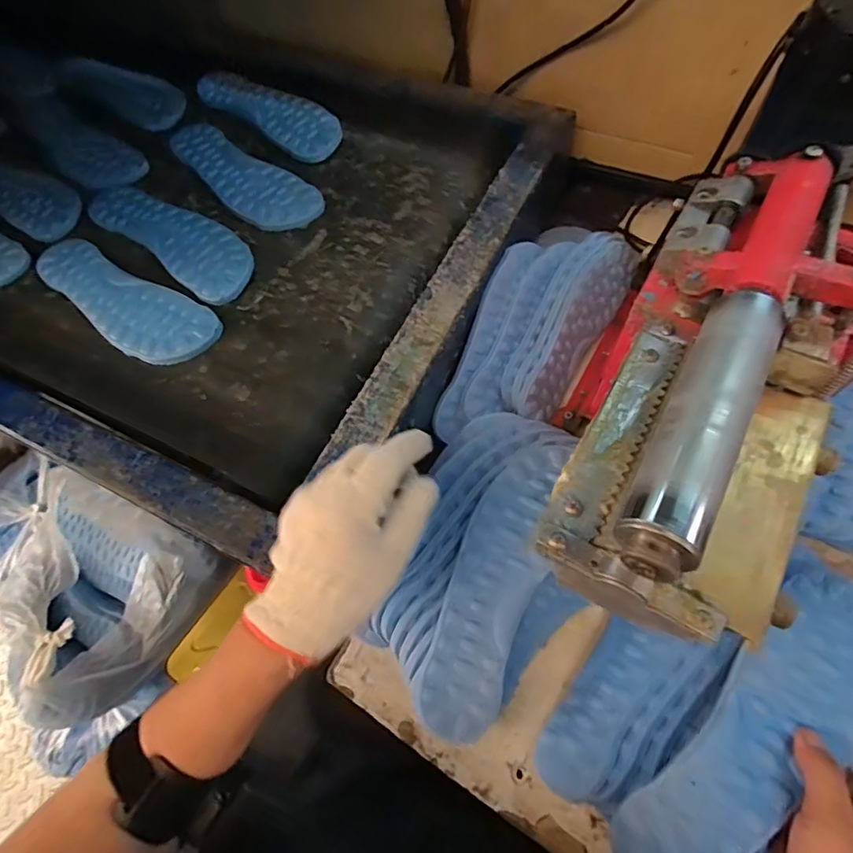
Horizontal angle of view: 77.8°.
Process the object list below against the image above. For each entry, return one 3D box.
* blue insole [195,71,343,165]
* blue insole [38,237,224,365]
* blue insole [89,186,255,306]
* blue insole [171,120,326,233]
[{"bbox_3d":[-0.200,-0.405,0.670,0.252,0.008,0.081,39,72,21],"label":"blue insole"},{"bbox_3d":[-0.316,-0.130,0.538,0.243,0.008,0.076,29,68,17],"label":"blue insole"},{"bbox_3d":[-0.276,-0.210,0.574,0.234,0.013,0.074,35,70,19],"label":"blue insole"},{"bbox_3d":[-0.223,-0.296,0.615,0.255,0.011,0.078,37,71,20],"label":"blue insole"}]

